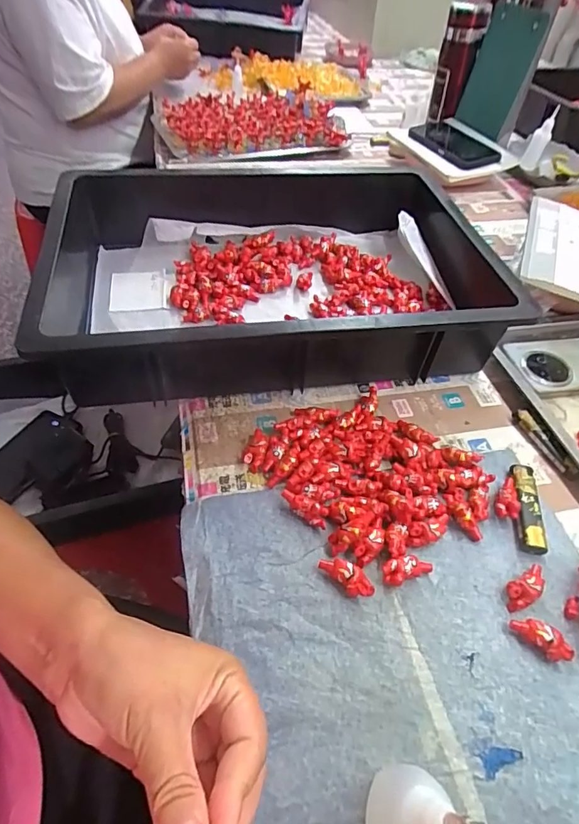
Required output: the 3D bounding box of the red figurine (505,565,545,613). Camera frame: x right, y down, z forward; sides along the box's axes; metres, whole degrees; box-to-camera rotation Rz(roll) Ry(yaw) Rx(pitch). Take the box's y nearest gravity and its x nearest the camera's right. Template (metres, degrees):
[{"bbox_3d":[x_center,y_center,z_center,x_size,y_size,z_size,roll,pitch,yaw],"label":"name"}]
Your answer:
[{"bbox_3d":[0.176,0.129,0.353,0.041,0.013,0.019,-24,54,-21],"label":"red figurine"}]

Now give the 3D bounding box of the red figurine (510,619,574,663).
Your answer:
[{"bbox_3d":[0.174,0.155,0.329,0.039,0.013,0.018,33,55,24],"label":"red figurine"}]

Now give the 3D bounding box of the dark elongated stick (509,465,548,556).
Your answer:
[{"bbox_3d":[0.198,0.080,0.399,0.021,0.013,0.079,8,49,5],"label":"dark elongated stick"}]

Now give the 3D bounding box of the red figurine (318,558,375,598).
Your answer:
[{"bbox_3d":[0.042,0.119,0.349,0.041,0.014,0.017,36,57,26],"label":"red figurine"}]

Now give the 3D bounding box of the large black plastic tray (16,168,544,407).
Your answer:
[{"bbox_3d":[-0.014,-0.159,0.540,0.480,0.099,0.332,-6,49,-8],"label":"large black plastic tray"}]

